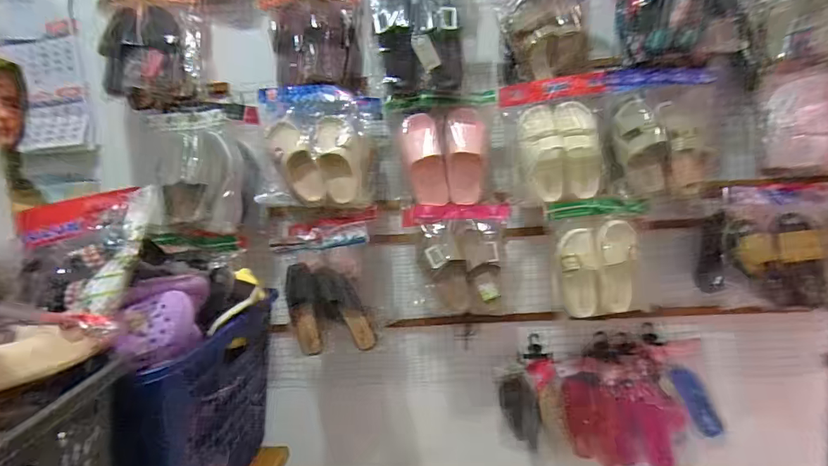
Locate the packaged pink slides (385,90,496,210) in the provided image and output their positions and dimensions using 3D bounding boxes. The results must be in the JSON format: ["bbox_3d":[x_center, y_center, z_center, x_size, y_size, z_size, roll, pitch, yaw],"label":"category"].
[{"bbox_3d":[0.087,-0.225,1.214,0.282,0.285,0.086,-6,8,-13],"label":"packaged pink slides"}]

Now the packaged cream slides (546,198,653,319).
[{"bbox_3d":[0.488,0.061,1.168,0.242,0.300,0.070,-7,5,10],"label":"packaged cream slides"}]

